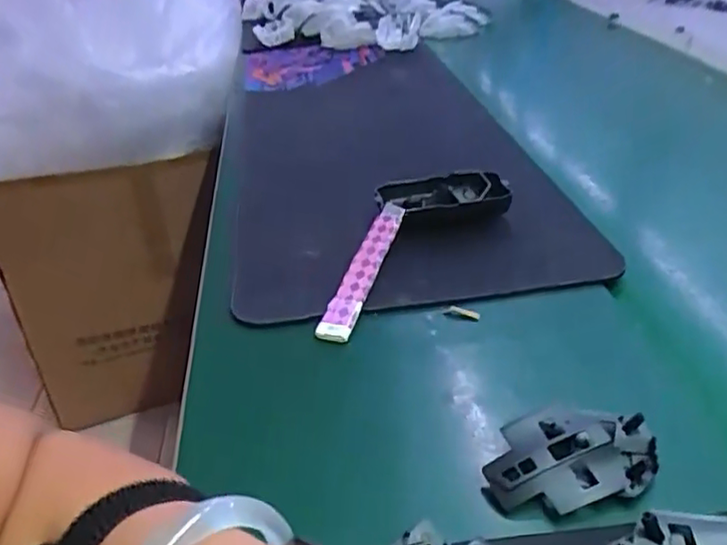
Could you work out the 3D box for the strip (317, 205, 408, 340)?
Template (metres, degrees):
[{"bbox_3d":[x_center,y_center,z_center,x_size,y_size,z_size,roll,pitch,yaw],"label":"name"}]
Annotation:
[{"bbox_3d":[0.001,-0.003,0.458,0.023,0.013,0.131,13,58,23],"label":"strip"}]

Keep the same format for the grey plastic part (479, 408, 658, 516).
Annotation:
[{"bbox_3d":[0.107,0.093,0.321,0.094,0.022,0.045,-9,34,-9],"label":"grey plastic part"}]

